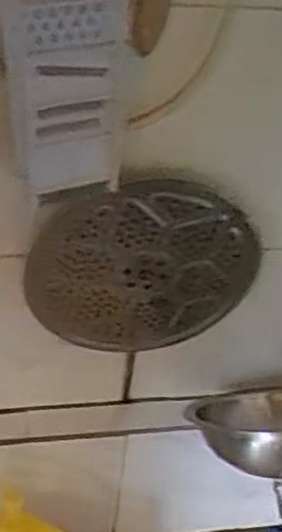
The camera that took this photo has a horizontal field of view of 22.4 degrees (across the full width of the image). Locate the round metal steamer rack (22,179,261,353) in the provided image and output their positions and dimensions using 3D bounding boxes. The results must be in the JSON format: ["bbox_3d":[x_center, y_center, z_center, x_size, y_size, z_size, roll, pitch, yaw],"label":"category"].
[{"bbox_3d":[0.004,0.007,0.837,0.264,0.245,0.024,-1,41,-11],"label":"round metal steamer rack"}]

